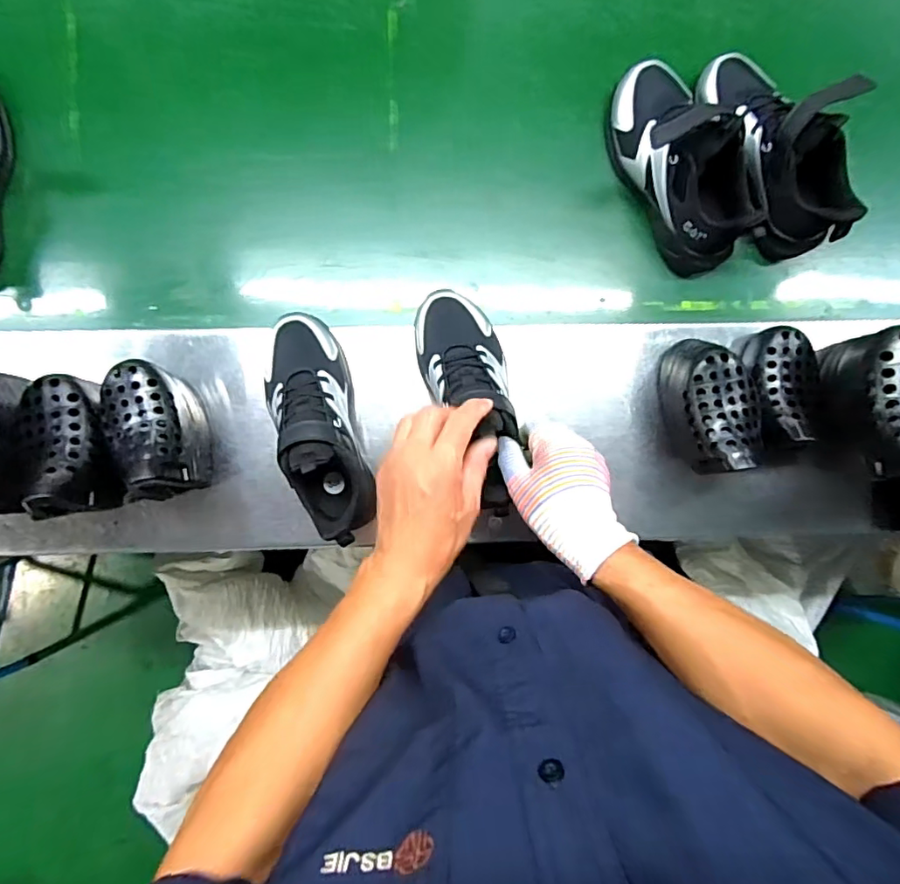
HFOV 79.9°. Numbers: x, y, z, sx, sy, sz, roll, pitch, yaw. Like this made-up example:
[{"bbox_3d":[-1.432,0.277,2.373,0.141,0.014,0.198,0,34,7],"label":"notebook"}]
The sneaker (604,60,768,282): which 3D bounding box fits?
[{"bbox_3d":[0.242,-0.286,0.545,0.094,0.124,0.211,-36,95,2],"label":"sneaker"}]

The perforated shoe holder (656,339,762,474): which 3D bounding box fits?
[{"bbox_3d":[0.255,-0.039,0.536,0.071,0.106,0.126,-17,94,-1],"label":"perforated shoe holder"}]

